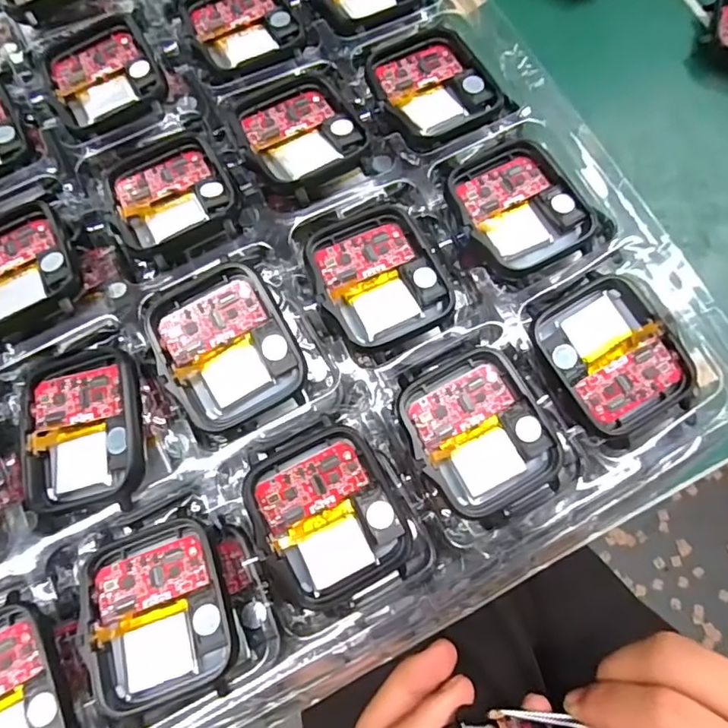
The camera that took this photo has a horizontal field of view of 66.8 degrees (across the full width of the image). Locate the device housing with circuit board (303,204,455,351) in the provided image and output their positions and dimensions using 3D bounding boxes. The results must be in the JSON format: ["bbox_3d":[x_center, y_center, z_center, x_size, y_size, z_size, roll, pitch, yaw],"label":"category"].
[{"bbox_3d":[0.004,-0.028,0.171,0.038,0.007,0.043,-23,76,-6],"label":"device housing with circuit board"}]

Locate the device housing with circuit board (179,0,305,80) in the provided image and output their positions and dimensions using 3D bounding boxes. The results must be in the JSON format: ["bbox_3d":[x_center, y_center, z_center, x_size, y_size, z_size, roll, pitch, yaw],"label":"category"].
[{"bbox_3d":[-0.045,-0.123,0.200,0.037,0.005,0.044,-28,76,-7],"label":"device housing with circuit board"}]

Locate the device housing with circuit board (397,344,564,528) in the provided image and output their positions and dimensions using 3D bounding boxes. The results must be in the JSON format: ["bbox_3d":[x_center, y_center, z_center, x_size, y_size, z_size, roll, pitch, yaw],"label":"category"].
[{"bbox_3d":[0.034,0.020,0.162,0.037,0.007,0.047,-31,77,-8],"label":"device housing with circuit board"}]

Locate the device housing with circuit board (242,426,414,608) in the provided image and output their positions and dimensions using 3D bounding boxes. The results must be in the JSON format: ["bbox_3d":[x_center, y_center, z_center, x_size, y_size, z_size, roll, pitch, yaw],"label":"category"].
[{"bbox_3d":[-0.010,0.042,0.153,0.037,0.012,0.043,-27,76,-7],"label":"device housing with circuit board"}]

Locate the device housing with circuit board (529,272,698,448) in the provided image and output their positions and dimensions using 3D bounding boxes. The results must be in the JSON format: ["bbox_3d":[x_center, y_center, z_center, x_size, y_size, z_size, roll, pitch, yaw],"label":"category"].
[{"bbox_3d":[0.074,-0.002,0.165,0.036,0.008,0.045,-32,77,-8],"label":"device housing with circuit board"}]

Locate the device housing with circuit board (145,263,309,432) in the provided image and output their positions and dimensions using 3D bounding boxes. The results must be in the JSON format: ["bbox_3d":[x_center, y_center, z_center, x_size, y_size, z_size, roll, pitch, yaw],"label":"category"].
[{"bbox_3d":[-0.040,-0.005,0.161,0.038,0.007,0.044,-20,92,3],"label":"device housing with circuit board"}]

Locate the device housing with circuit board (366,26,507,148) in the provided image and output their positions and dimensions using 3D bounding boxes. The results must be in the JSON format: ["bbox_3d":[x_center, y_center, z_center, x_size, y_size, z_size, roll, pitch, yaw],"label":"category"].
[{"bbox_3d":[0.024,-0.097,0.192,0.037,0.005,0.043,-29,77,-8],"label":"device housing with circuit board"}]

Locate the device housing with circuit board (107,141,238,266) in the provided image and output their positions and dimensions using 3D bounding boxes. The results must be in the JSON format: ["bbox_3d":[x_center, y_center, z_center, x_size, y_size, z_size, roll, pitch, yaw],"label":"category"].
[{"bbox_3d":[-0.062,-0.054,0.177,0.036,0.010,0.042,-24,76,-7],"label":"device housing with circuit board"}]

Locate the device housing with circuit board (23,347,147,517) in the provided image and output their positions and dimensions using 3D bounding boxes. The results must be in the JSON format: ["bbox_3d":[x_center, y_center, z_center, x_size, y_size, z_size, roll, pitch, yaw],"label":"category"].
[{"bbox_3d":[-0.080,0.018,0.159,0.038,0.007,0.045,-9,77,18],"label":"device housing with circuit board"}]

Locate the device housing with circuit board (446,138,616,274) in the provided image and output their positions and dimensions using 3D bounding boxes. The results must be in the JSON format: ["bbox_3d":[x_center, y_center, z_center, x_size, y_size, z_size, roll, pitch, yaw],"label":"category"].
[{"bbox_3d":[0.051,-0.049,0.178,0.037,0.007,0.047,-34,77,-9],"label":"device housing with circuit board"}]

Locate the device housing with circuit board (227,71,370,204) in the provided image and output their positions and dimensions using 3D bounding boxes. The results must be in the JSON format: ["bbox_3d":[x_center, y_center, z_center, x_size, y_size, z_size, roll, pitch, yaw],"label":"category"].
[{"bbox_3d":[-0.022,-0.078,0.182,0.039,0.008,0.045,-34,77,-9],"label":"device housing with circuit board"}]

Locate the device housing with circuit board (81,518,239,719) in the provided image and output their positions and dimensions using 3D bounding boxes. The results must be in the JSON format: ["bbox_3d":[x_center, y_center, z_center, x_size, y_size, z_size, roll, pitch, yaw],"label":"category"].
[{"bbox_3d":[-0.055,0.066,0.148,0.036,0.011,0.044,-18,75,-5],"label":"device housing with circuit board"}]

